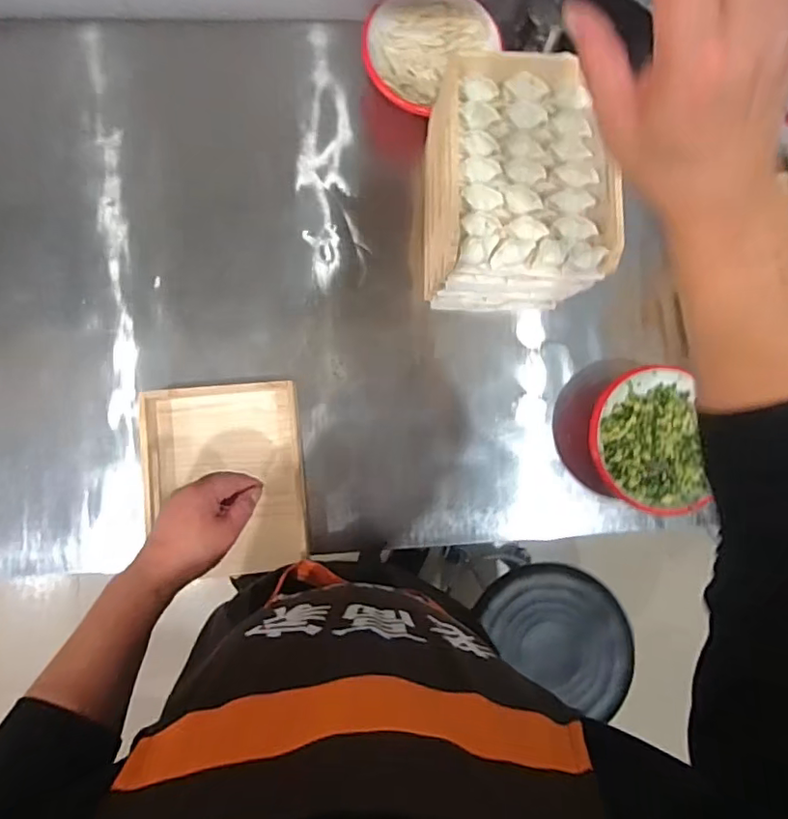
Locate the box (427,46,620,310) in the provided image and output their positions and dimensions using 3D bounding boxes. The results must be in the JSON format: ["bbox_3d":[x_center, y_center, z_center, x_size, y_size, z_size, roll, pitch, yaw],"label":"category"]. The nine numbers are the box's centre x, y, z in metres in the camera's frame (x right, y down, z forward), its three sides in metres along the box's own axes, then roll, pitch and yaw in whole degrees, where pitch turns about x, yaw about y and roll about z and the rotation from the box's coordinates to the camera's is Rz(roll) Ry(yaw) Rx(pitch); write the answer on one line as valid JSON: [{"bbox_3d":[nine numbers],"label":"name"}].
[{"bbox_3d":[0.150,-0.272,0.725,0.200,0.184,0.248,-1,84,-5],"label":"box"}]

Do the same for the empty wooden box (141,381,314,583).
[{"bbox_3d":[-0.219,0.092,0.727,0.198,0.046,0.246,-4,84,-5],"label":"empty wooden box"}]

